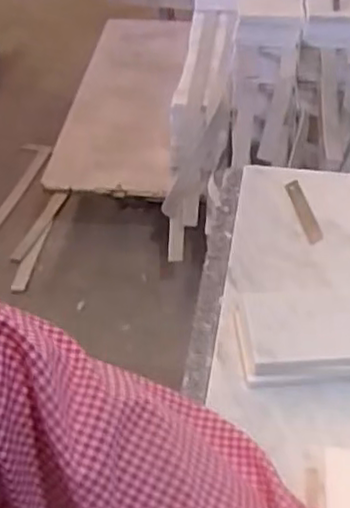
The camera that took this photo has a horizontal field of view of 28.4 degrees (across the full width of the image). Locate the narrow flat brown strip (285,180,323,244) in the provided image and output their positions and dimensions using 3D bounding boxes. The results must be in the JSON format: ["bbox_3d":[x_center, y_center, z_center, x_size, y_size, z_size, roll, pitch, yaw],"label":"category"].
[{"bbox_3d":[0.134,-0.043,0.723,0.015,0.006,0.093,-7,44,-6],"label":"narrow flat brown strip"}]

